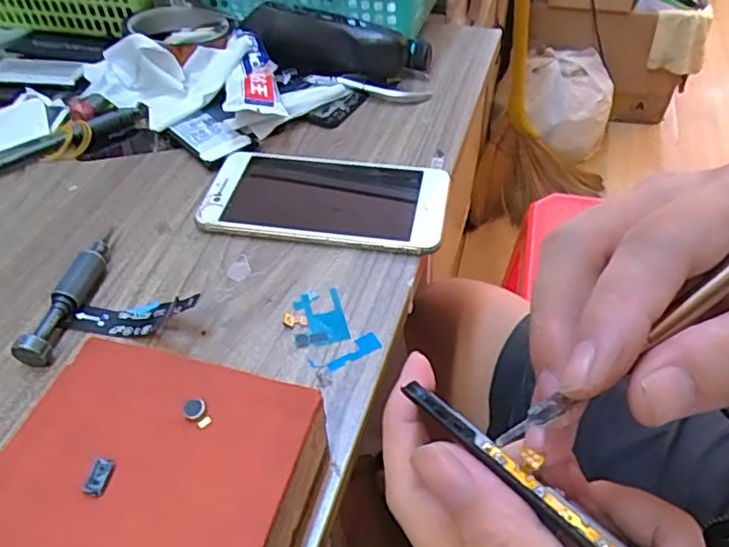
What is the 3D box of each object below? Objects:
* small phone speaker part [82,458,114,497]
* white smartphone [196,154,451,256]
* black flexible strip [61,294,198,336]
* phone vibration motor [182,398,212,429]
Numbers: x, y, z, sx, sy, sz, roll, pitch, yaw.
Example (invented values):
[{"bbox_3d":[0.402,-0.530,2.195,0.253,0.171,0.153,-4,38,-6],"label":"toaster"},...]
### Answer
[{"bbox_3d":[-0.101,0.076,0.227,0.007,0.004,0.014,4,47,8],"label":"small phone speaker part"},{"bbox_3d":[-0.025,-0.048,0.390,0.153,0.012,0.078,5,47,8],"label":"white smartphone"},{"bbox_3d":[-0.128,0.024,0.329,0.073,0.011,0.021,-3,46,0],"label":"black flexible strip"},{"bbox_3d":[-0.069,0.057,0.245,0.009,0.005,0.013,-27,51,-21],"label":"phone vibration motor"}]

